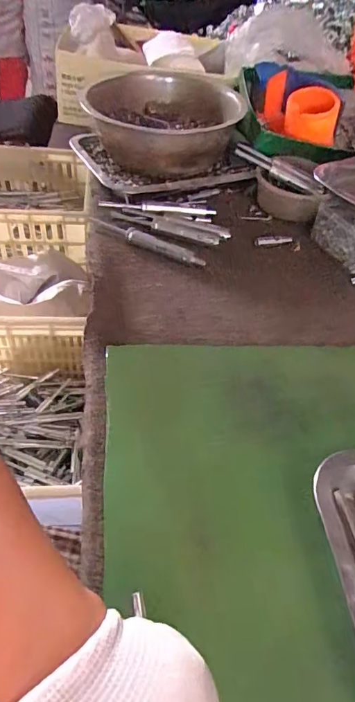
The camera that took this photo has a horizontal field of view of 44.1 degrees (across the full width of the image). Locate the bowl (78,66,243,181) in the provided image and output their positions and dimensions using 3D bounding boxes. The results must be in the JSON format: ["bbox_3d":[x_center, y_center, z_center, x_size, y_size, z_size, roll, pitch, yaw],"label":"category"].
[{"bbox_3d":[-0.026,-0.309,0.633,0.212,0.112,0.225,3,49,-4],"label":"bowl"}]

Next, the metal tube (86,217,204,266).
[{"bbox_3d":[-0.039,-0.136,0.541,0.155,0.014,0.024,20,50,11],"label":"metal tube"}]

